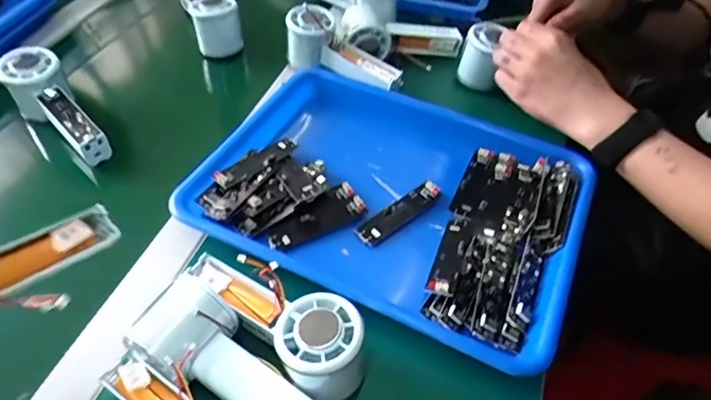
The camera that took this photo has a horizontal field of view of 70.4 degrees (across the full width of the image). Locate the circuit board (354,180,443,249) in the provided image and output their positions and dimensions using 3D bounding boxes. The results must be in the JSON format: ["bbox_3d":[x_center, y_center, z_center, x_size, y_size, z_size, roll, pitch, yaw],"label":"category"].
[{"bbox_3d":[0.041,0.010,0.462,0.090,0.010,0.025,-33,57,-27],"label":"circuit board"}]

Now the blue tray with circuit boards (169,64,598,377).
[{"bbox_3d":[0.034,-0.011,0.469,0.331,0.031,0.251,21,51,17],"label":"blue tray with circuit boards"}]

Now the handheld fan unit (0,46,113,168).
[{"bbox_3d":[-0.306,-0.095,0.524,0.157,0.049,0.054,42,59,14],"label":"handheld fan unit"}]

